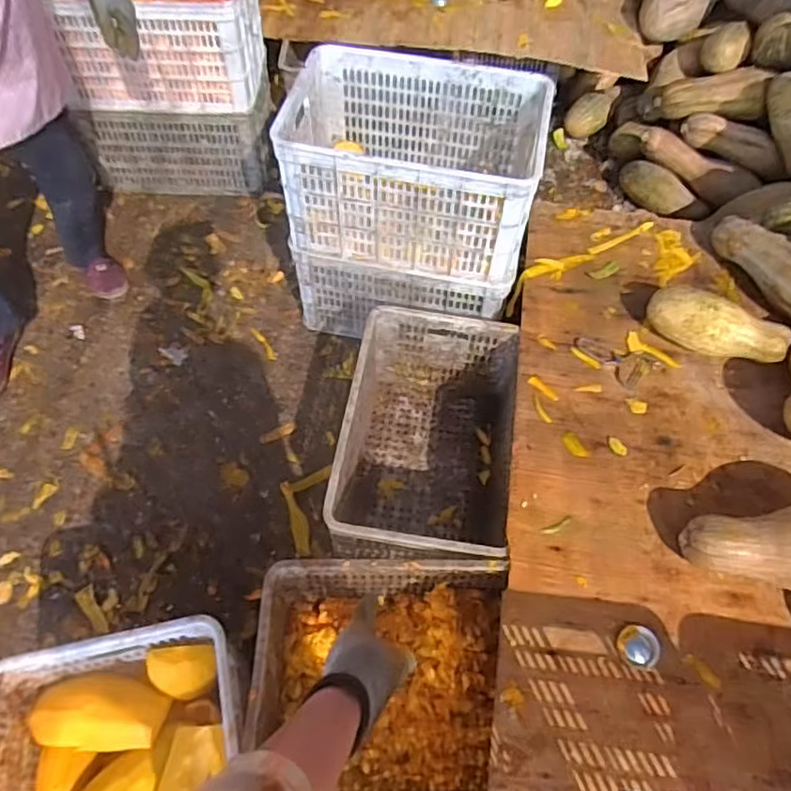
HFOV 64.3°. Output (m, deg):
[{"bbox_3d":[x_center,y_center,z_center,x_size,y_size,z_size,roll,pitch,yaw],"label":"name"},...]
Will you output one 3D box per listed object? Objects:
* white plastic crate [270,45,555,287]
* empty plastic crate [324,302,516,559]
[{"bbox_3d":[0.038,-0.511,1.376,0.523,0.270,0.365,13,58,4],"label":"white plastic crate"},{"bbox_3d":[0.069,0.117,1.354,0.344,0.275,0.524,9,58,2],"label":"empty plastic crate"}]

